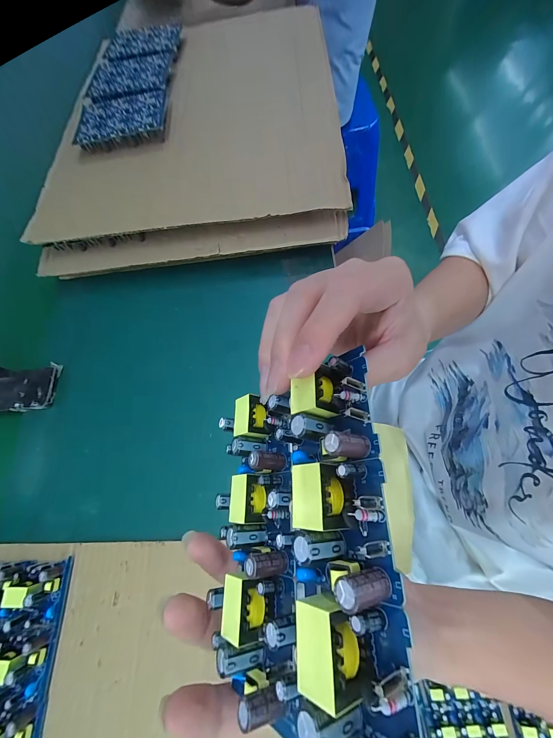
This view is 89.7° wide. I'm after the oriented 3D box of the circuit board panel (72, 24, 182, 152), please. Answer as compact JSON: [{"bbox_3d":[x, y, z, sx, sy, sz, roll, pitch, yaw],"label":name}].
[{"bbox_3d":[-0.240,-0.474,0.459,0.142,0.017,0.318,-2,70,6],"label":"circuit board panel"}]

